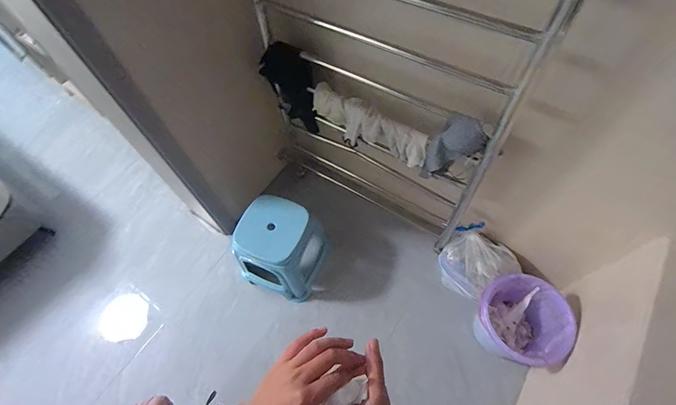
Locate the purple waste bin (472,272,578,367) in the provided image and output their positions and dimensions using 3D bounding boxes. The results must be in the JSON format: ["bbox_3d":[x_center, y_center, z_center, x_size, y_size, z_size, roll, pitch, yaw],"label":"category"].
[{"bbox_3d":[0.615,0.407,1.185,0.261,0.272,0.250,-2,62,3],"label":"purple waste bin"}]

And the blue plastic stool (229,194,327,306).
[{"bbox_3d":[-0.231,0.188,1.355,0.298,0.304,0.293,20,65,14],"label":"blue plastic stool"}]

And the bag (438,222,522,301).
[{"bbox_3d":[0.529,0.234,1.319,0.227,0.171,0.245,-41,67,-17],"label":"bag"}]

